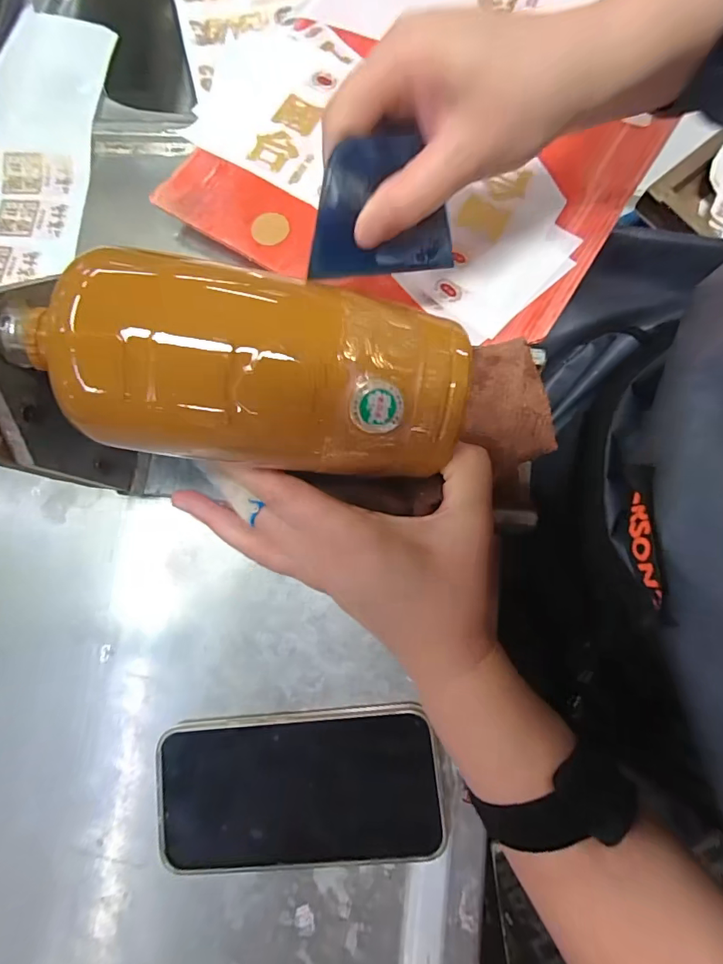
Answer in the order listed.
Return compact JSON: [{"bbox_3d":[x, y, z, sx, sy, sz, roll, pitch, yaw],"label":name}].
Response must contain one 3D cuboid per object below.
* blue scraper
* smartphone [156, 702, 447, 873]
[{"bbox_3d":[0.011,-0.134,0.226,0.075,0.062,0.006,-12,46,-12],"label":"blue scraper"},{"bbox_3d":[-0.036,0.170,0.254,0.155,0.014,0.077,-7,82,5],"label":"smartphone"}]

